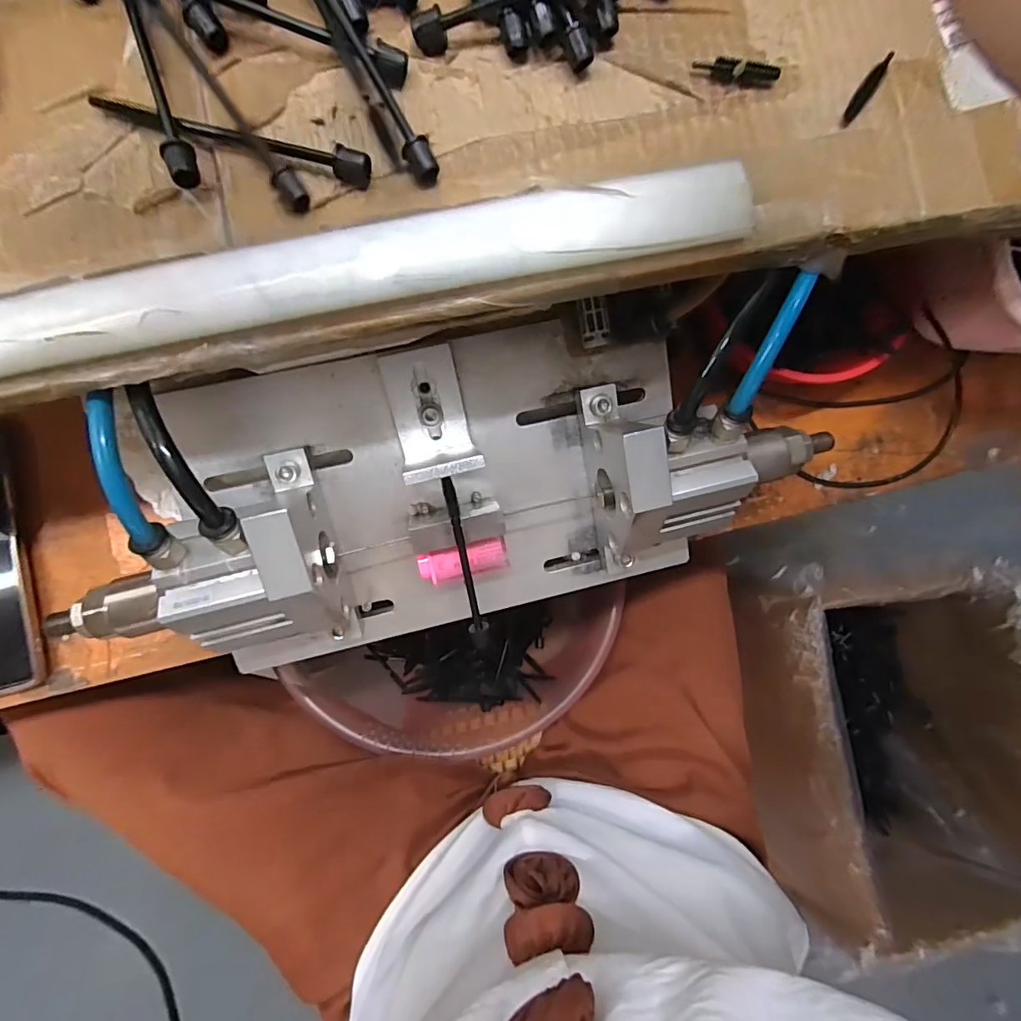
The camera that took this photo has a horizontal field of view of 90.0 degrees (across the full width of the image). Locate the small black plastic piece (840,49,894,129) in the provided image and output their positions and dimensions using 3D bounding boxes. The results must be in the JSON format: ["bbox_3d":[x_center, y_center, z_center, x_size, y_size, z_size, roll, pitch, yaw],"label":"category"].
[{"bbox_3d":[0.140,-0.166,0.202,0.007,0.004,0.032,34,94,1],"label":"small black plastic piece"}]

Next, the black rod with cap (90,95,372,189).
[{"bbox_3d":[-0.101,-0.138,0.186,0.101,0.009,0.010,15,82,-1],"label":"black rod with cap"}]

